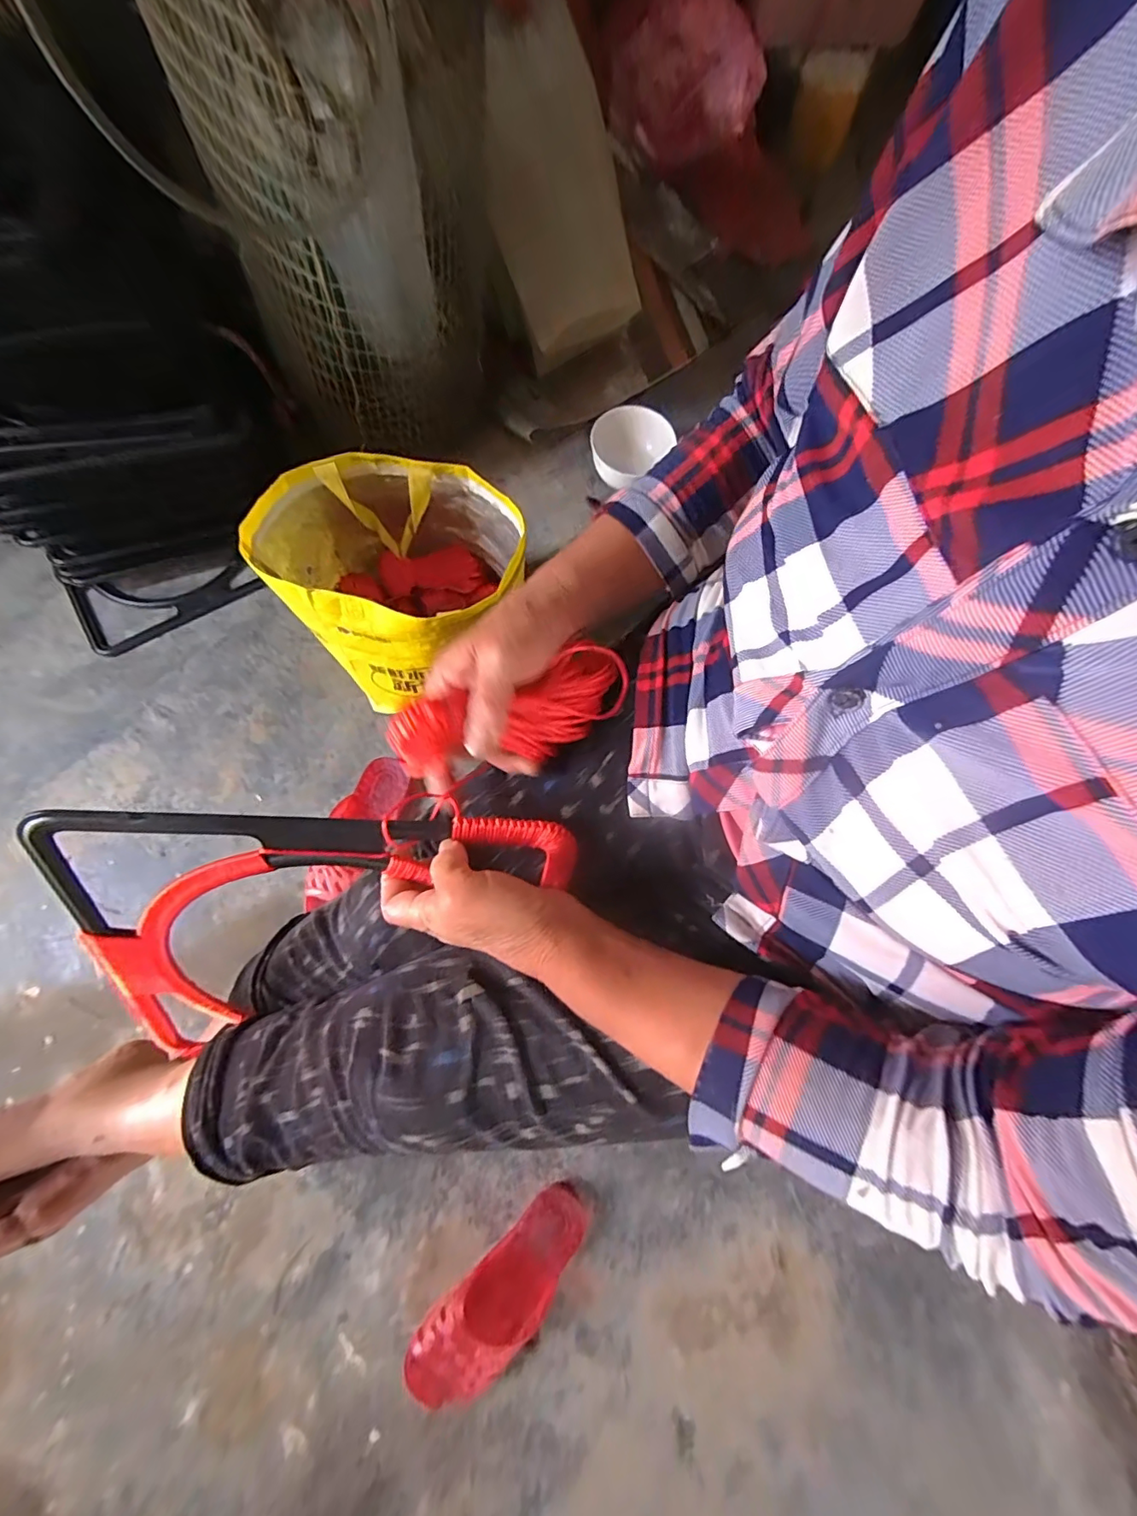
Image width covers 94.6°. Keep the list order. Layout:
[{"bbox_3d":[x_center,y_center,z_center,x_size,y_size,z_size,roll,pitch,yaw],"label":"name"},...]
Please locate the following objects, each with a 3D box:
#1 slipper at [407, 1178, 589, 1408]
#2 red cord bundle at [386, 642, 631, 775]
[{"bbox_3d":[-0.077,0.583,0.559,0.091,0.066,0.238,41,78,8],"label":"slipper"},{"bbox_3d":[-0.032,-0.026,0.341,0.154,0.036,0.057,-20,76,-21],"label":"red cord bundle"}]

